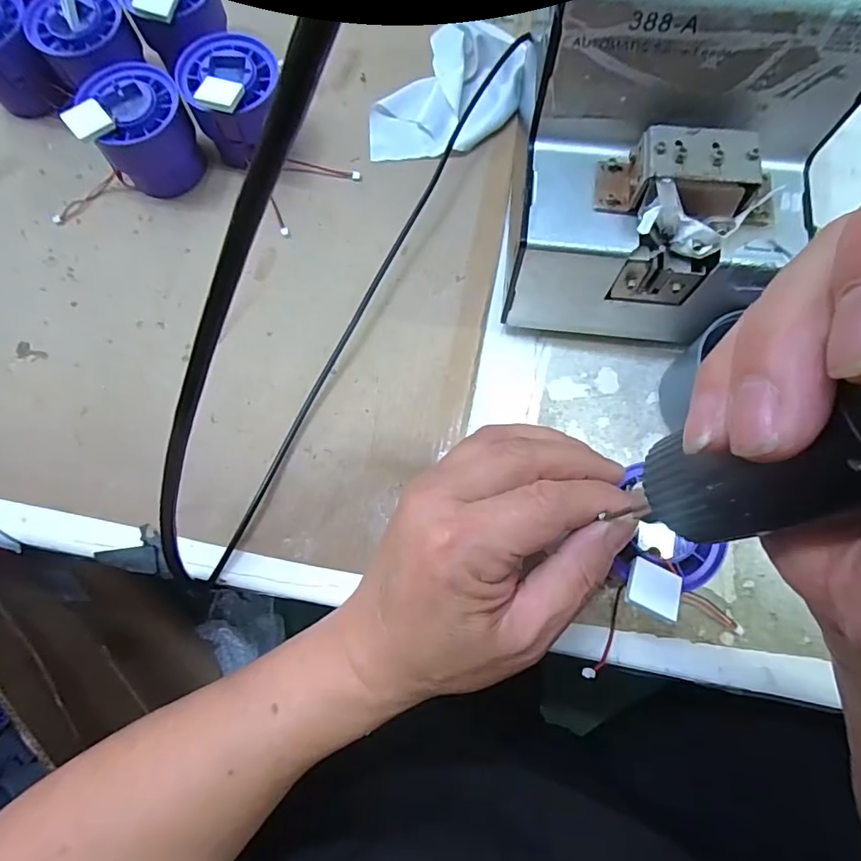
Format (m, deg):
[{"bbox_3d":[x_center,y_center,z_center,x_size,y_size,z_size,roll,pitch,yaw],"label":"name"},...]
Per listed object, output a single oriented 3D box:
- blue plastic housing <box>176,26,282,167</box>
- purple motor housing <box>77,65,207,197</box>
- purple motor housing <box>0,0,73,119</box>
[{"bbox_3d":[-0.114,-0.195,0.304,0.054,0.056,0.054,0,75,1],"label":"blue plastic housing"},{"bbox_3d":[-0.171,-0.180,0.304,0.055,0.055,0.050,0,75,1],"label":"purple motor housing"},{"bbox_3d":[-0.266,-0.235,0.314,0.051,0.056,0.060,-33,77,-7],"label":"purple motor housing"}]

